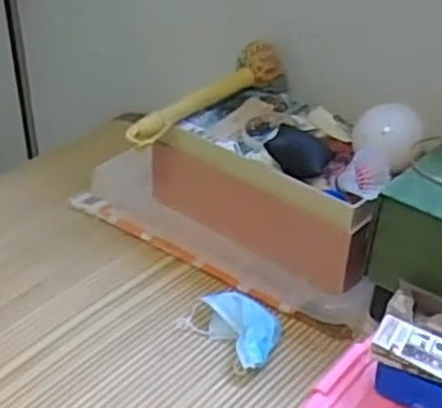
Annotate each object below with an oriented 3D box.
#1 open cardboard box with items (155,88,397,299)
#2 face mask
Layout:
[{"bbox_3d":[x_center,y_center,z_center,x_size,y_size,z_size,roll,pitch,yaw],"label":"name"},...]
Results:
[{"bbox_3d":[0.106,-0.038,1.102,0.372,0.182,0.216,24,40,32],"label":"open cardboard box with items"},{"bbox_3d":[0.012,0.155,0.961,0.136,0.034,0.087,26,44,34],"label":"face mask"}]

